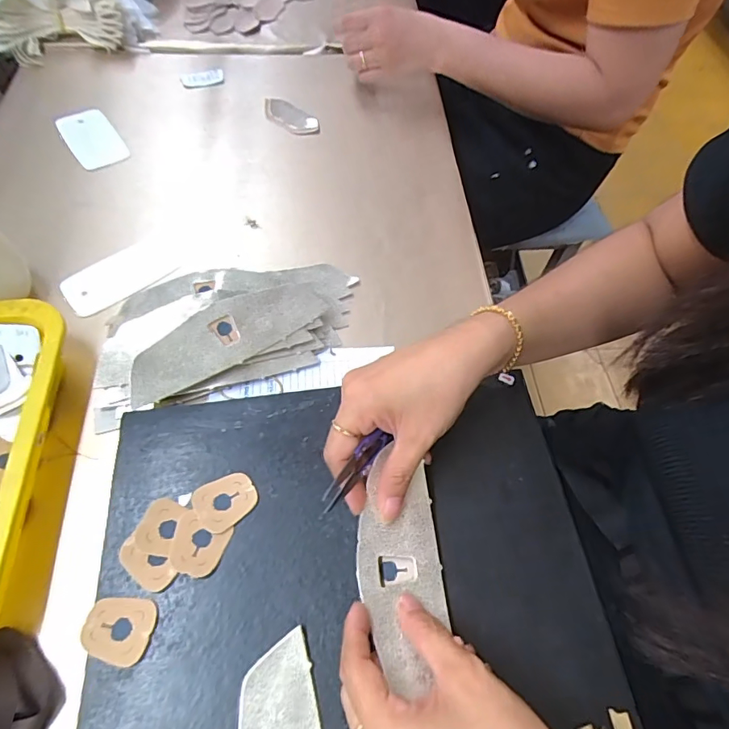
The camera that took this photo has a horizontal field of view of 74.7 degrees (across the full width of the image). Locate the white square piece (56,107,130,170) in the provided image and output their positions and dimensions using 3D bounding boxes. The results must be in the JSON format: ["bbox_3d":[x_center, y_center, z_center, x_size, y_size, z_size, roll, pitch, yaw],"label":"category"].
[{"bbox_3d":[-0.304,-0.254,0.532,0.054,0.005,0.100,-31,66,-20],"label":"white square piece"}]

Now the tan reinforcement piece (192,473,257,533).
[{"bbox_3d":[-0.092,0.089,0.314,0.039,0.004,0.033,-27,64,-18],"label":"tan reinforcement piece"}]

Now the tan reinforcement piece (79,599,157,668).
[{"bbox_3d":[-0.141,0.151,0.274,0.036,0.004,0.033,11,59,3],"label":"tan reinforcement piece"}]

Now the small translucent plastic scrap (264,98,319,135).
[{"bbox_3d":[-0.090,-0.295,0.571,0.080,0.005,0.035,30,75,11],"label":"small translucent plastic scrap"}]

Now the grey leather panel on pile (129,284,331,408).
[{"bbox_3d":[-0.107,-0.025,0.375,0.158,0.005,0.049,-27,87,-19],"label":"grey leather panel on pile"}]

